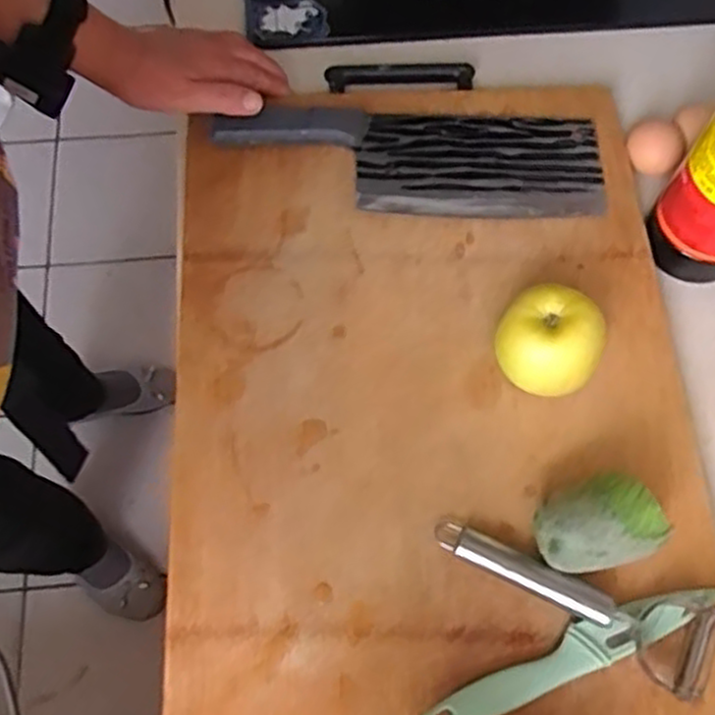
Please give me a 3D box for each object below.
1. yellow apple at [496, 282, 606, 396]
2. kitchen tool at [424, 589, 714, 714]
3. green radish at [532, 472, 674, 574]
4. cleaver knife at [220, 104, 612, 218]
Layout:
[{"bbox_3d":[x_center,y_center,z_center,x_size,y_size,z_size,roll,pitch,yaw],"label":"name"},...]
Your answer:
[{"bbox_3d":[0.123,-0.009,0.502,0.065,0.063,0.063,28,68,11],"label":"yellow apple"},{"bbox_3d":[0.126,0.174,0.449,0.192,0.014,0.026,-20,68,-10],"label":"kitchen tool"},{"bbox_3d":[0.141,0.102,0.459,0.069,0.053,0.049,-15,68,-7],"label":"green radish"},{"bbox_3d":[0.042,-0.152,0.592,0.288,0.015,0.094,1,66,-1],"label":"cleaver knife"}]

